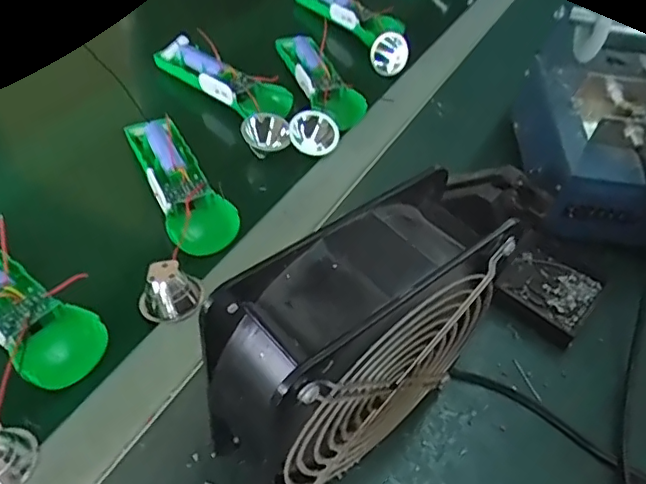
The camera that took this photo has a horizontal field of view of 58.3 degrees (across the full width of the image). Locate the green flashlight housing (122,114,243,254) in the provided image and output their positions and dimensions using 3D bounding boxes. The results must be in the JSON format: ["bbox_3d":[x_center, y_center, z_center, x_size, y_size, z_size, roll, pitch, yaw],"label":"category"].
[{"bbox_3d":[-0.112,-0.048,0.451,0.047,0.035,0.138,-18,51,-22],"label":"green flashlight housing"}]

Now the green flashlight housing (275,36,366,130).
[{"bbox_3d":[-0.007,-0.155,0.535,0.039,0.028,0.137,-19,52,-23],"label":"green flashlight housing"}]

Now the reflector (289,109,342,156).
[{"bbox_3d":[-0.007,-0.092,0.488,0.041,0.034,0.019,7,46,0],"label":"reflector"}]

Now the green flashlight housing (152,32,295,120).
[{"bbox_3d":[-0.095,-0.153,0.526,0.145,0.024,0.036,32,51,21],"label":"green flashlight housing"}]

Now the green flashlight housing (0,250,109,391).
[{"bbox_3d":[-0.196,0.039,0.368,0.136,0.043,0.048,33,52,22],"label":"green flashlight housing"}]

